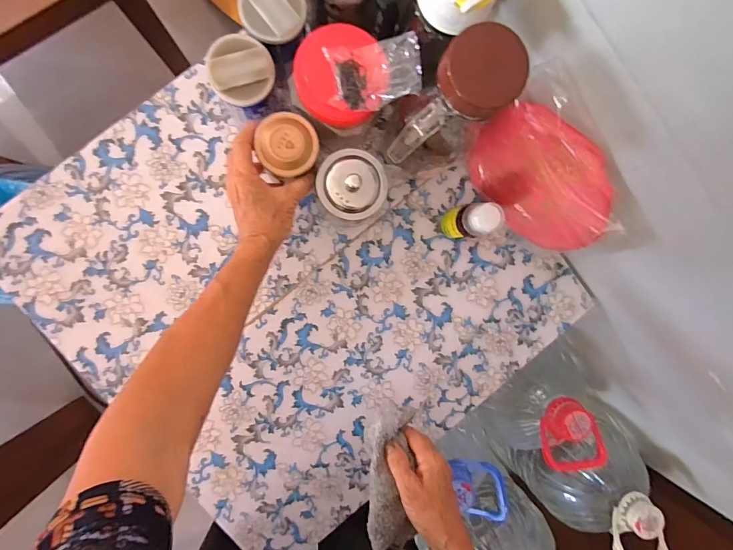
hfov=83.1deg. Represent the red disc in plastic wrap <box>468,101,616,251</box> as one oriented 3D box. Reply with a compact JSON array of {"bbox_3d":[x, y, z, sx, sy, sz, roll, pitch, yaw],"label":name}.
[{"bbox_3d":[0.191,-0.104,0.482,0.042,0.185,0.175,-39,98,-4],"label":"red disc in plastic wrap"}]

